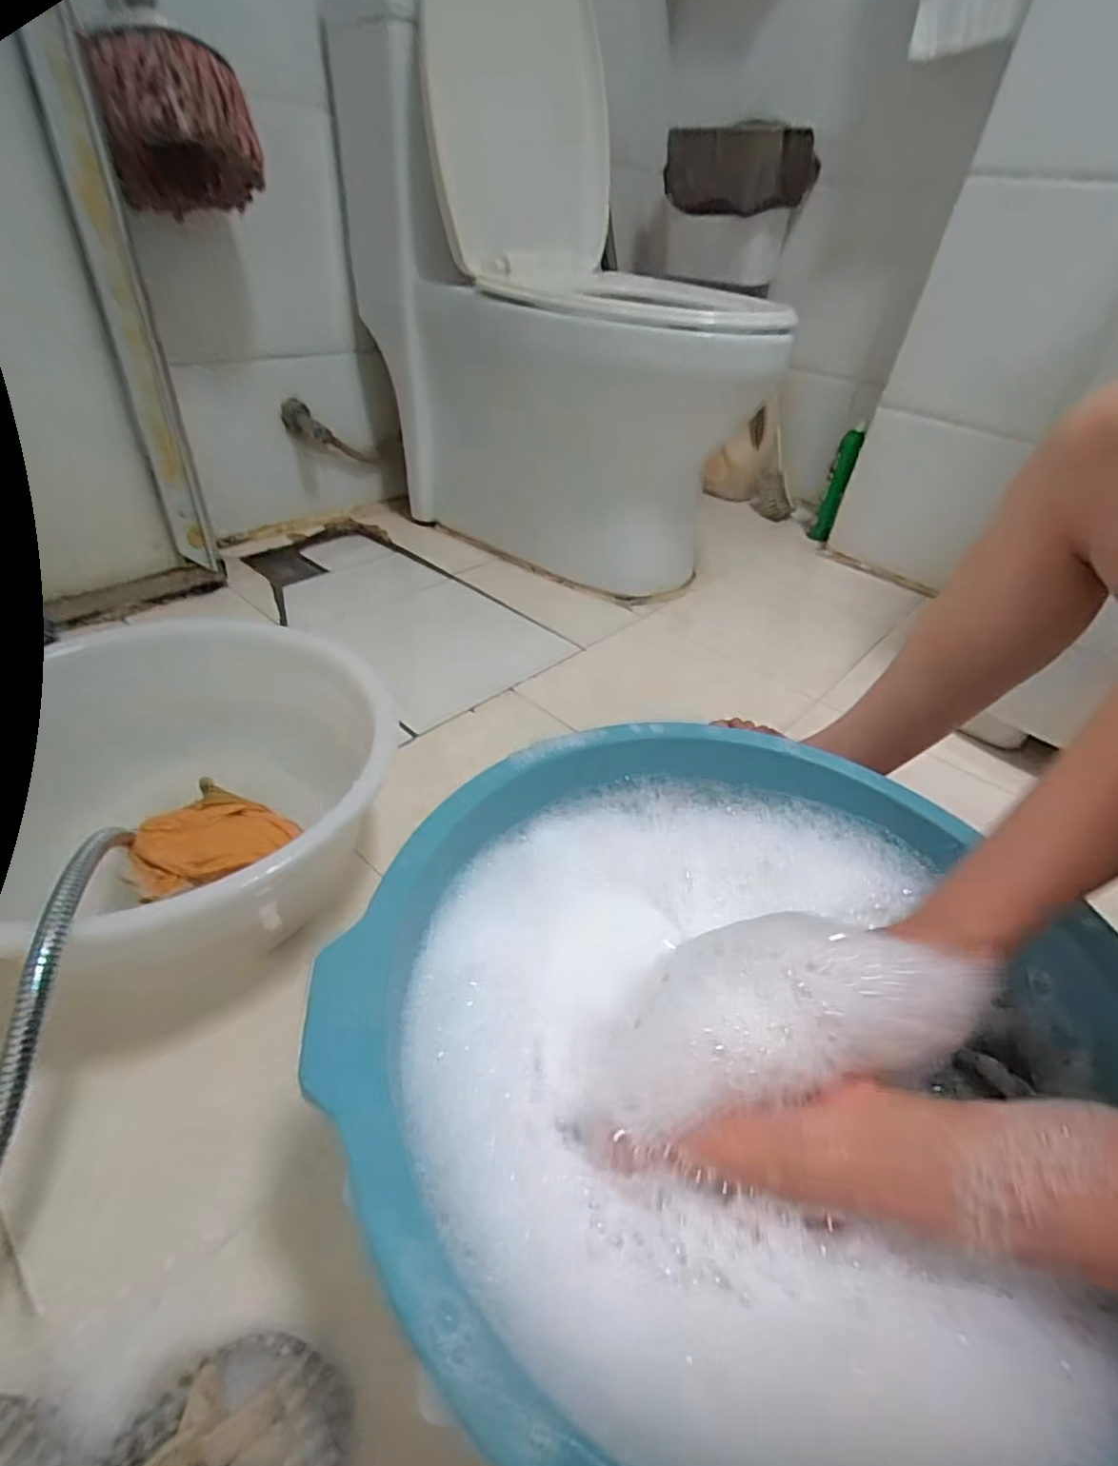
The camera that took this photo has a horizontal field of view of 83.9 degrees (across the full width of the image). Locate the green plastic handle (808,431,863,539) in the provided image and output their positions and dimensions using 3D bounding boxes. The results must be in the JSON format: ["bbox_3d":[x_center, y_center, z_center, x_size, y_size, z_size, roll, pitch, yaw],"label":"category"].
[{"bbox_3d":[0.546,-0.483,1.237,0.043,0.214,0.038,23,42,19],"label":"green plastic handle"}]

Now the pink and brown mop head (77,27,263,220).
[{"bbox_3d":[-0.405,-0.644,0.668,0.144,0.129,0.151,-15,44,-24],"label":"pink and brown mop head"}]

